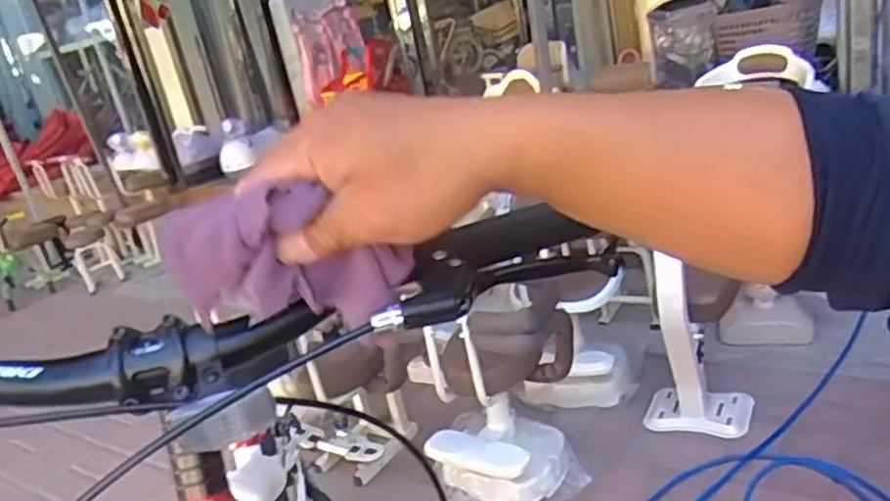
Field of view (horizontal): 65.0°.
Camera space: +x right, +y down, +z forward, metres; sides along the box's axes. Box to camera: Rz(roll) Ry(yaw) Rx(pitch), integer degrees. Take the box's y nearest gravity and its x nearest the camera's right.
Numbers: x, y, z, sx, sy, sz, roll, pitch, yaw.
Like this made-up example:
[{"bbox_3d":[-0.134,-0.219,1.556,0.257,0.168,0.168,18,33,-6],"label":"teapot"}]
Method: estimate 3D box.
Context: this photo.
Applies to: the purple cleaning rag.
[{"bbox_3d":[-0.079,0.008,0.364,0.119,0.088,0.040,-13,19,-18],"label":"purple cleaning rag"}]

